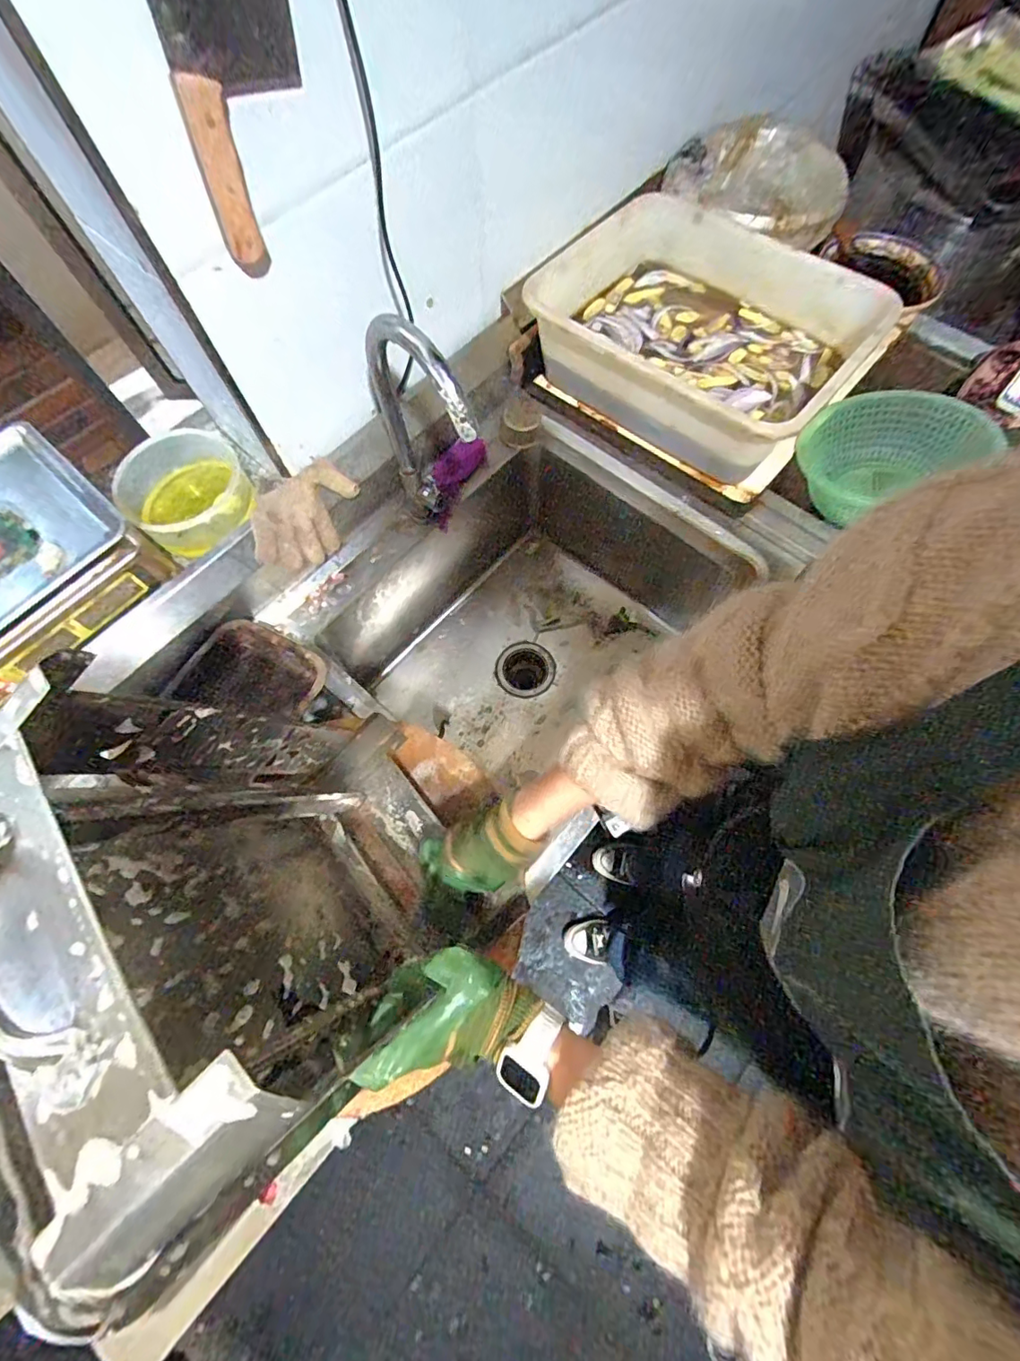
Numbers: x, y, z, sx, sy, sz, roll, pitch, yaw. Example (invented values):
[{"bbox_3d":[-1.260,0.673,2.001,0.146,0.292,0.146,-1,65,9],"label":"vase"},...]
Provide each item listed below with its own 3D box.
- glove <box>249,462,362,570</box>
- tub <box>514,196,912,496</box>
[{"bbox_3d":[-0.285,-0.221,0.729,0.058,0.096,0.162,38,75,15],"label":"glove"},{"bbox_3d":[0.276,-0.518,0.794,0.445,0.126,0.364,39,75,15],"label":"tub"}]

